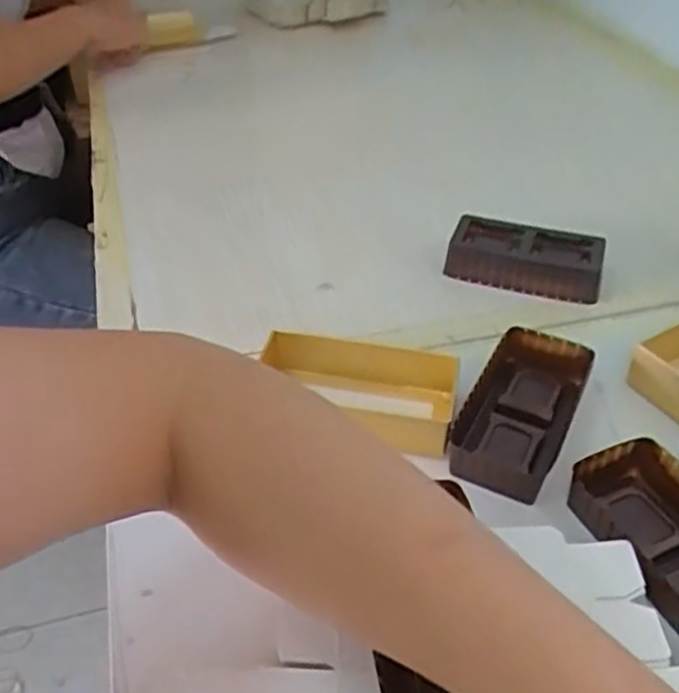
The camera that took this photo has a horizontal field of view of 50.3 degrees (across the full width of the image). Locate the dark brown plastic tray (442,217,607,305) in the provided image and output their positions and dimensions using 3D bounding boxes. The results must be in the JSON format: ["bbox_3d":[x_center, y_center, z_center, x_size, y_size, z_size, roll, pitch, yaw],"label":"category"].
[{"bbox_3d":[0.137,-0.065,0.536,0.109,0.031,0.051,14,42,16],"label":"dark brown plastic tray"}]

